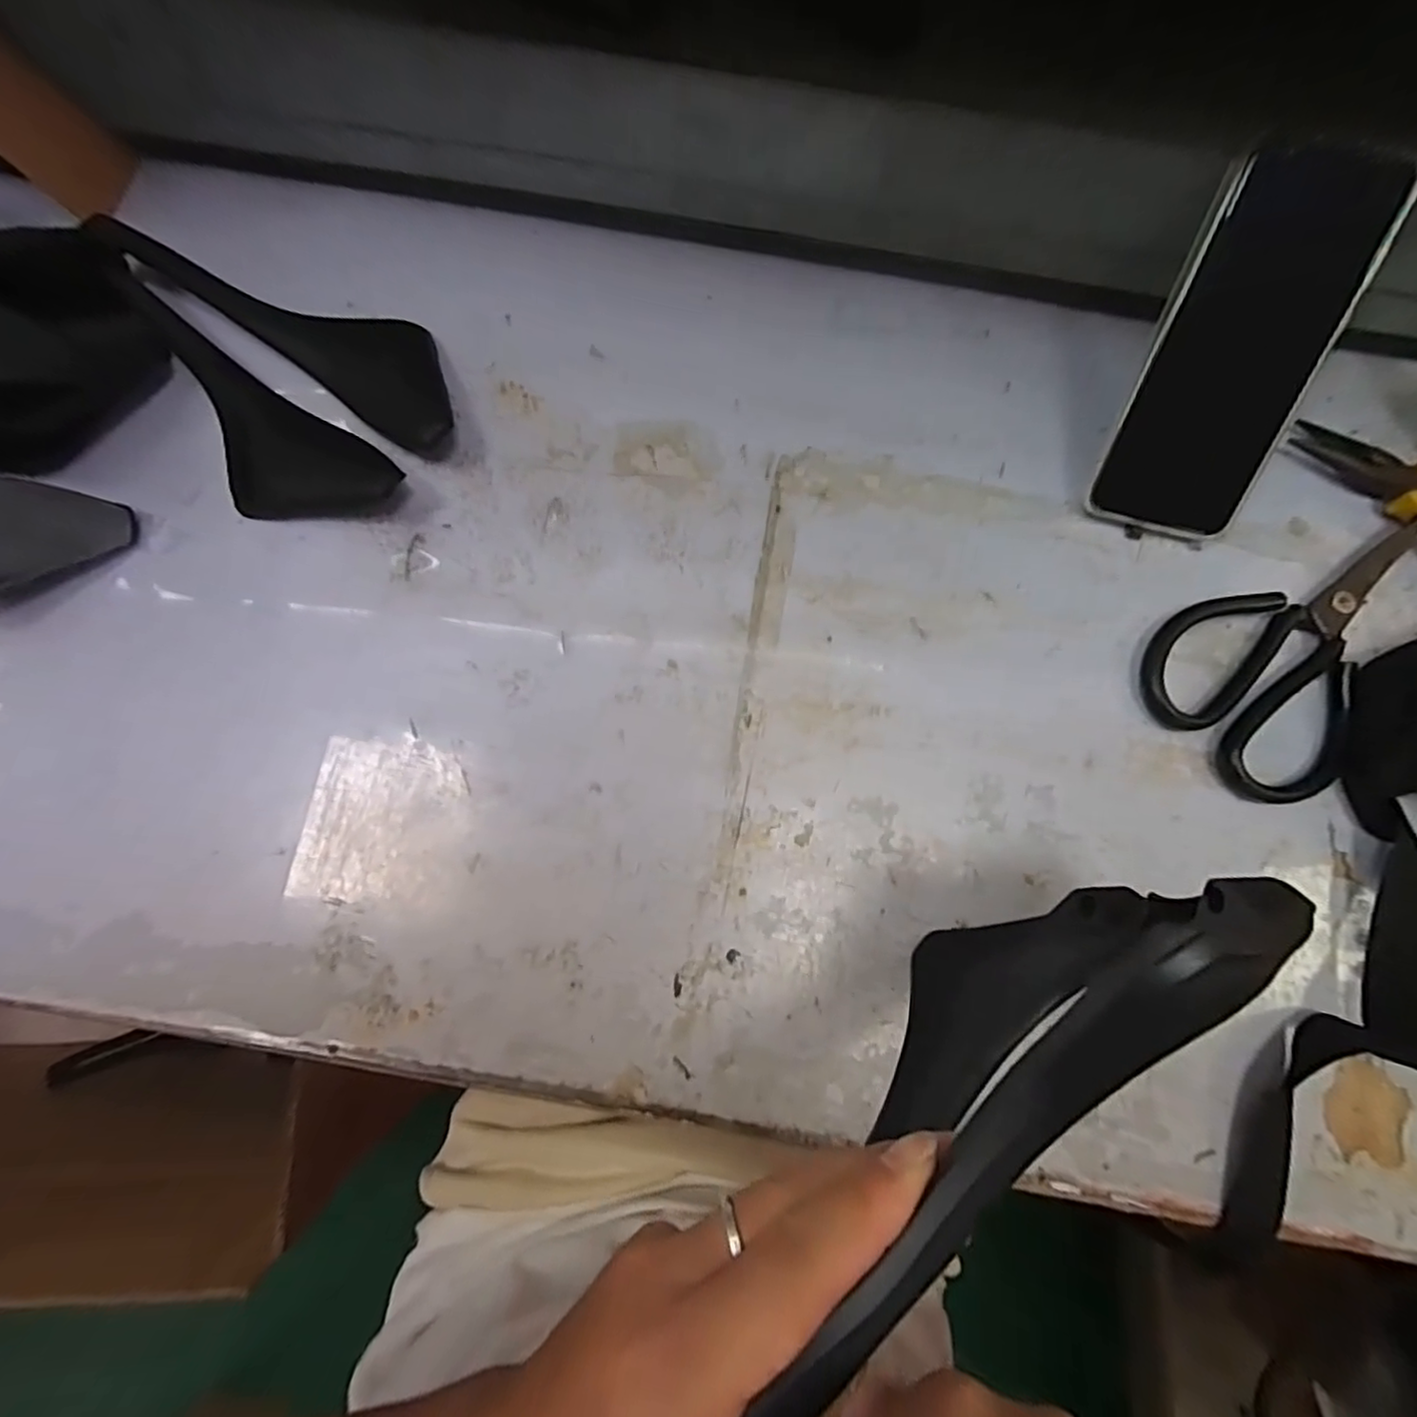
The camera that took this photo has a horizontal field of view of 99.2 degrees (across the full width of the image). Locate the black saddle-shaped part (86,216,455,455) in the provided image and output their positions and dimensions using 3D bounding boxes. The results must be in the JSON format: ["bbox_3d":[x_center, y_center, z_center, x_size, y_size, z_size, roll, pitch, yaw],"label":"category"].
[{"bbox_3d":[-0.224,-0.219,0.335,0.208,0.029,0.061,34,80,6],"label":"black saddle-shaped part"}]

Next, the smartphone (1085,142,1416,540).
[{"bbox_3d":[0.258,-0.172,0.297,0.080,0.013,0.162,16,112,3],"label":"smartphone"}]

